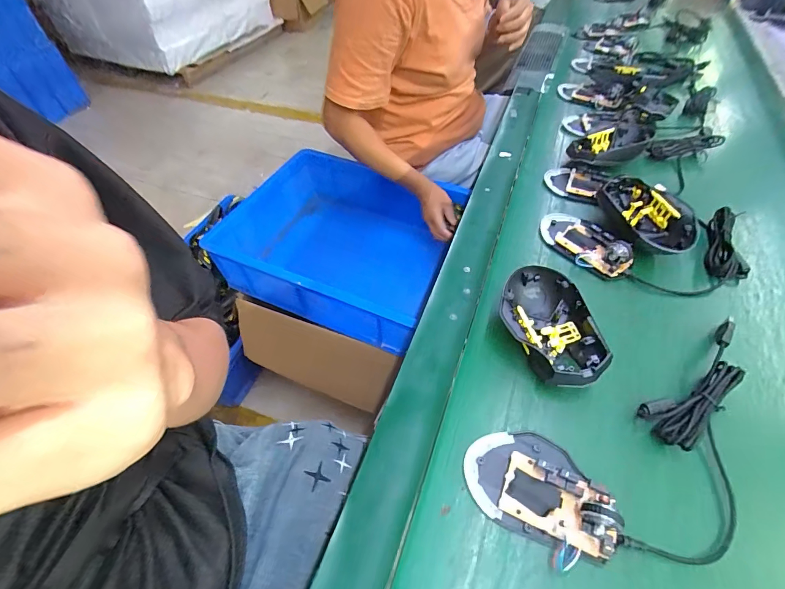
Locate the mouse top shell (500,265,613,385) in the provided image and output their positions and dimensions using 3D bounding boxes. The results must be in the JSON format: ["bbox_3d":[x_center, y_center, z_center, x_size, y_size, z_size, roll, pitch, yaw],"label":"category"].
[{"bbox_3d":[0.149,0.031,0.350,0.081,0.042,0.120,-22,55,-16],"label":"mouse top shell"}]

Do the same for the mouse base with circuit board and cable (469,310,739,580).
[{"bbox_3d":[0.197,0.126,0.281,0.268,0.030,0.122,-16,53,-12],"label":"mouse base with circuit board and cable"}]

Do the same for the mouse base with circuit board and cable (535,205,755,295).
[{"bbox_3d":[0.284,-0.055,0.421,0.206,0.027,0.119,8,52,7],"label":"mouse base with circuit board and cable"}]

